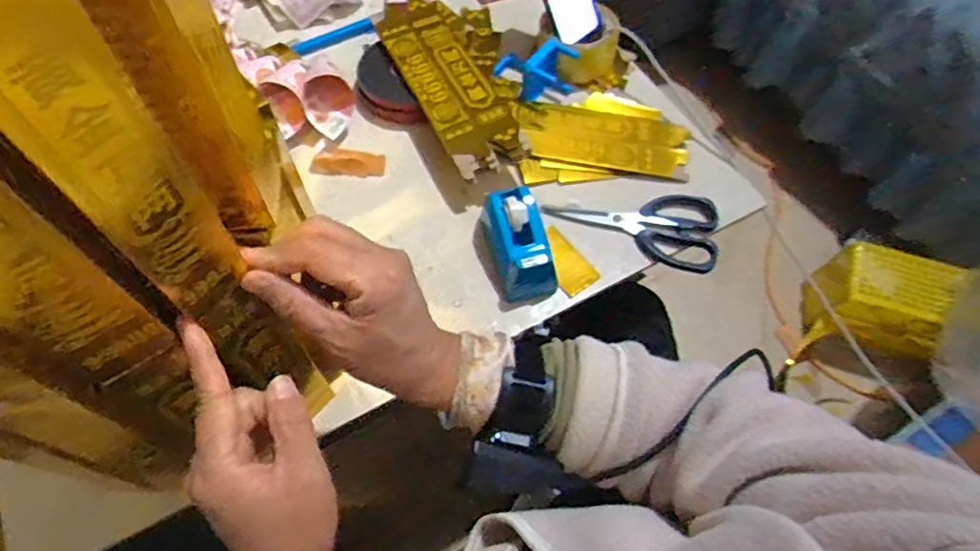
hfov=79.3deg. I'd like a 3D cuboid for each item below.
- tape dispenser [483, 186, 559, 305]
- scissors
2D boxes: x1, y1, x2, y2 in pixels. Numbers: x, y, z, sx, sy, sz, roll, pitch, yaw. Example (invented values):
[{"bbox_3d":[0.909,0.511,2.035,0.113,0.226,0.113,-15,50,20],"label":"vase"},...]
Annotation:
[{"bbox_3d":[0.031,-0.030,0.599,0.055,0.060,0.106,-14,62,-10],"label":"tape dispenser"},{"bbox_3d":[0.163,-0.067,0.653,0.184,0.011,0.099,20,62,9],"label":"scissors"}]

